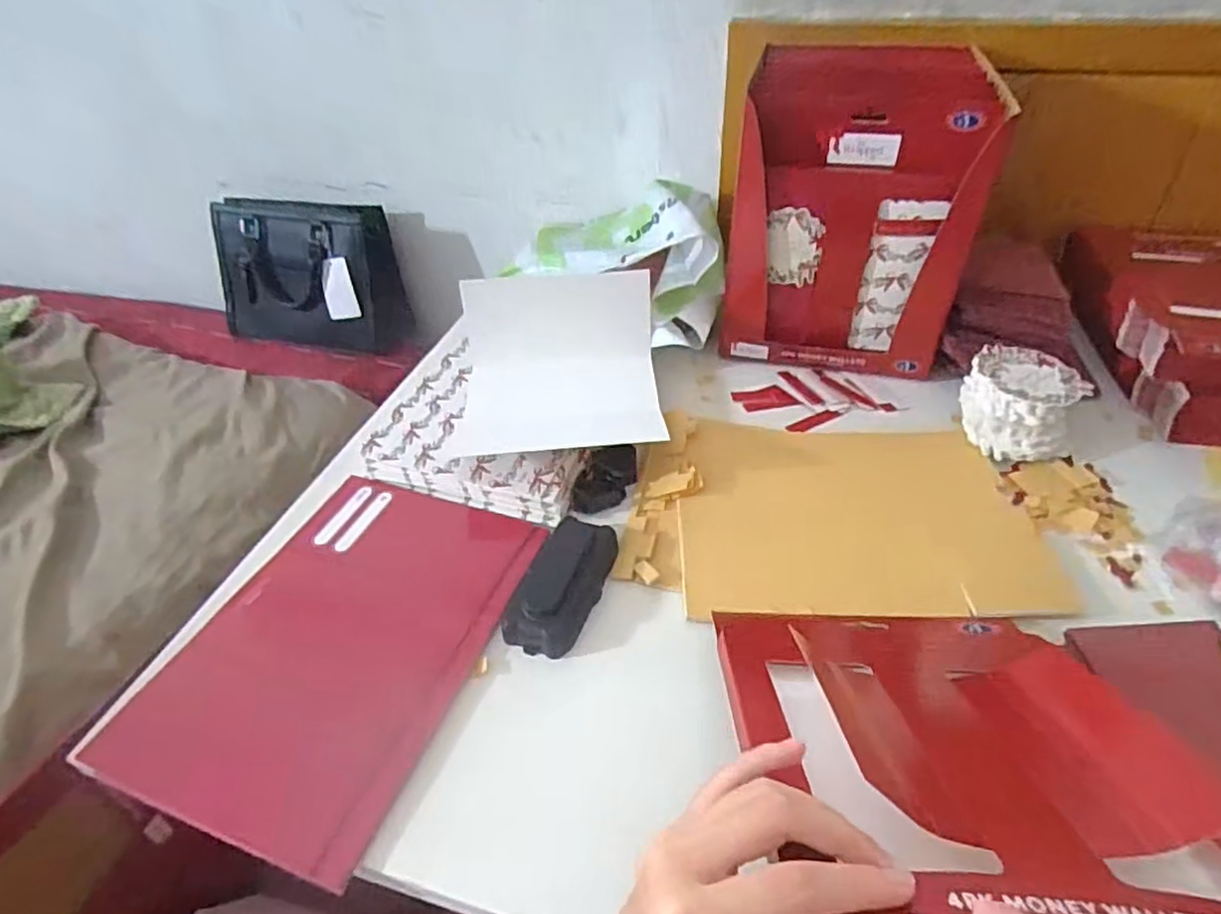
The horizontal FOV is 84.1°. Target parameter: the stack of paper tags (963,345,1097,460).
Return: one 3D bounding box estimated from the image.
[{"bbox_3d":[0.337,-0.042,0.561,0.084,0.068,0.068,20,45,25],"label":"stack of paper tags"}]

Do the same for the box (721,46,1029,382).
[{"bbox_3d":[0.223,-0.227,0.633,0.194,0.244,0.144,8,41,13],"label":"box"}]

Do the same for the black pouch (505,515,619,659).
[{"bbox_3d":[-0.034,0.086,0.478,0.052,0.022,0.107,11,42,16],"label":"black pouch"}]

